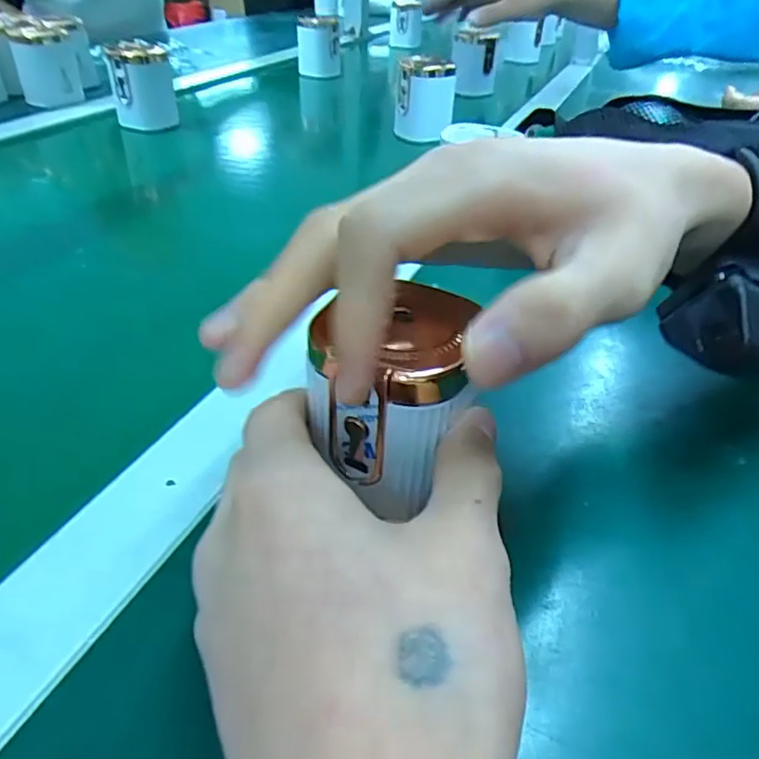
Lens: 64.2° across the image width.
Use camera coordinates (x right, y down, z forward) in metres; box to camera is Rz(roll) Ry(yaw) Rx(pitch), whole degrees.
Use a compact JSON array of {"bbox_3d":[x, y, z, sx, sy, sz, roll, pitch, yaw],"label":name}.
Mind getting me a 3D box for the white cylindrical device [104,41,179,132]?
[{"bbox_3d":[-0.244,-0.302,0.625,0.061,0.077,0.056,-9,40,-18],"label":"white cylindrical device"}]

